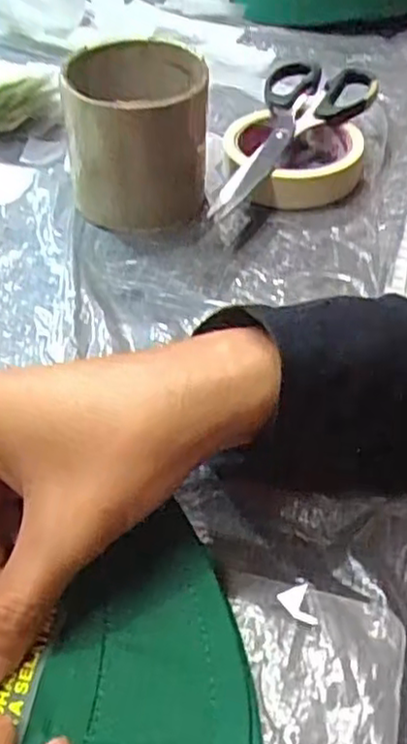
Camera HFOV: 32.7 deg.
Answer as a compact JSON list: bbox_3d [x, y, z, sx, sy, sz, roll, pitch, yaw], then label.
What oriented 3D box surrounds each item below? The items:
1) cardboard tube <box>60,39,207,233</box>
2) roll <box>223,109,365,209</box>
[{"bbox_3d":[-0.041,-0.149,0.442,0.085,0.086,0.096,1,47,3],"label":"cardboard tube"},{"bbox_3d":[0.062,-0.148,0.482,0.092,0.027,0.092,-1,47,1],"label":"roll"}]

